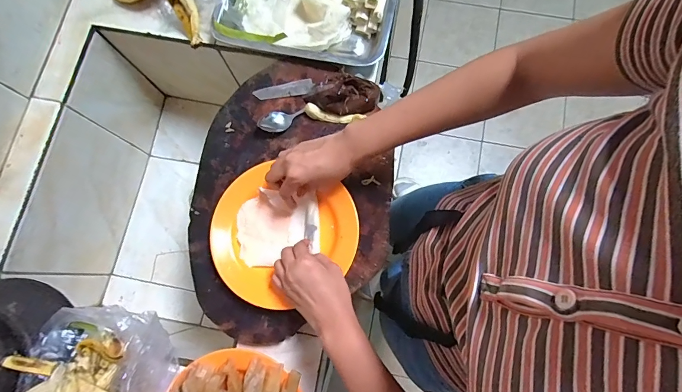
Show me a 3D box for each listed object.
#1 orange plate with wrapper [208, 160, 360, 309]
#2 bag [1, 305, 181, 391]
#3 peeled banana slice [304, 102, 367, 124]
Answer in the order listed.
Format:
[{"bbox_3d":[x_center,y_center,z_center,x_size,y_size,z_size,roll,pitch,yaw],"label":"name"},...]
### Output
[{"bbox_3d":[-0.088,0.061,0.545,0.212,0.027,0.189,19,78,6],"label":"orange plate with wrapper"},{"bbox_3d":[-0.345,0.281,0.505,0.190,0.084,0.243,6,78,3],"label":"bag"},{"bbox_3d":[-0.011,-0.131,0.605,0.097,0.024,0.010,12,35,-7],"label":"peeled banana slice"}]

